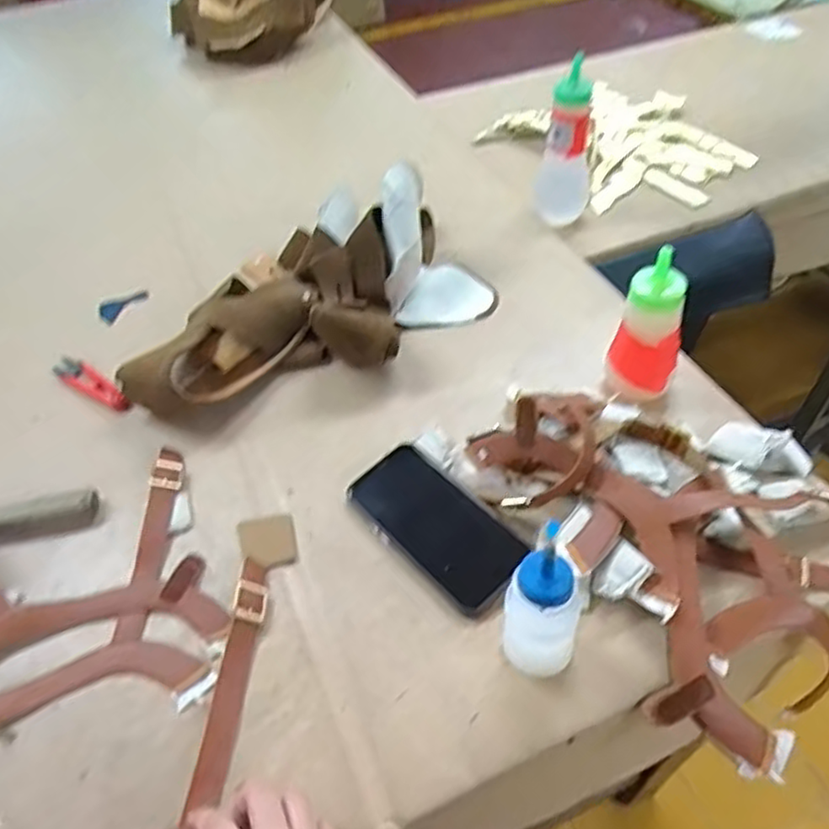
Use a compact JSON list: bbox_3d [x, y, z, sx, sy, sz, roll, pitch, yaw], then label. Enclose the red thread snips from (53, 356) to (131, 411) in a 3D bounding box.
[{"bbox_3d":[-0.337,-0.031,0.714,0.107,0.020,0.025,24,57,22],"label":"red thread snips"}]

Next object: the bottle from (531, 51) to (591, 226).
[{"bbox_3d":[0.188,-0.323,0.845,0.069,0.190,0.053,11,53,13],"label":"bottle"}]

